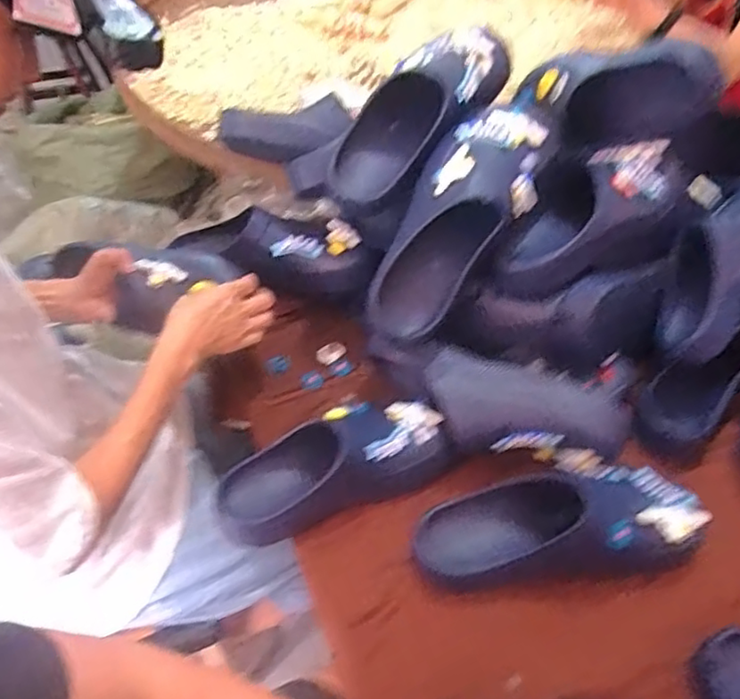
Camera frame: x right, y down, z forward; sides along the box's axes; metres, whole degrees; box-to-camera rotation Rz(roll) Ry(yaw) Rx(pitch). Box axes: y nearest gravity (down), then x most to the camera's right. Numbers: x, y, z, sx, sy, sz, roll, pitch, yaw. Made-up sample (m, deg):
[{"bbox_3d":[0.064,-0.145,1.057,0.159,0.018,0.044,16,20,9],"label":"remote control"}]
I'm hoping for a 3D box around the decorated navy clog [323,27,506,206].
[{"bbox_3d":[0.061,-0.282,0.749,0.268,0.092,0.109,-44,59,-5],"label":"decorated navy clog"}]

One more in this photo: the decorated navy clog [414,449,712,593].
[{"bbox_3d":[0.188,0.164,0.647,0.274,0.090,0.113,-4,48,-4],"label":"decorated navy clog"}]

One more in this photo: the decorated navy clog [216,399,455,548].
[{"bbox_3d":[-0.039,0.122,0.687,0.258,0.080,0.098,-18,51,-16],"label":"decorated navy clog"}]

